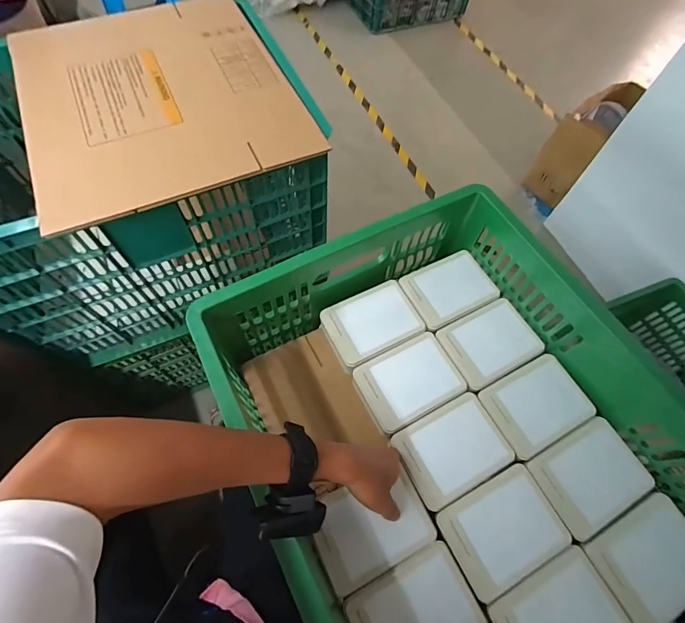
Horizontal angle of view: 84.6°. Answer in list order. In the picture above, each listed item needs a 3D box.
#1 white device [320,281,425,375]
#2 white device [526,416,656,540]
[{"bbox_3d":[0.046,0.016,0.590,0.142,0.025,0.106,-26,68,-15],"label":"white device"},{"bbox_3d":[0.319,0.208,0.484,0.130,0.026,0.103,-26,68,-15],"label":"white device"}]

